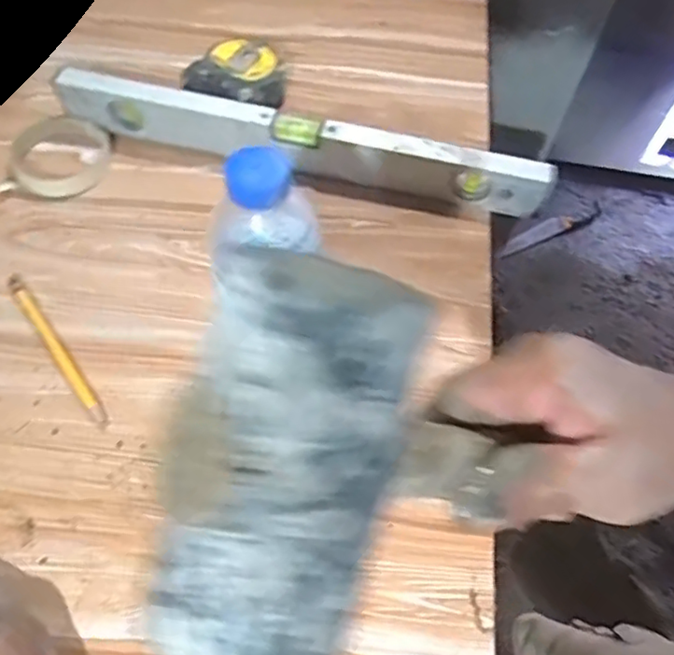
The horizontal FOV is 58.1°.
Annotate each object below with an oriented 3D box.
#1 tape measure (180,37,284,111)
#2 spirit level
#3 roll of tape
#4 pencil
[{"bbox_3d":[-0.096,-0.238,0.605,0.082,0.053,0.082,1,60,-2],"label":"tape measure"},{"bbox_3d":[-0.033,-0.167,0.557,0.440,0.062,0.025,13,60,5],"label":"spirit level"},{"bbox_3d":[-0.257,-0.159,0.563,0.083,0.017,0.086,1,60,-2],"label":"roll of tape"},{"bbox_3d":[-0.217,0.016,0.467,0.013,0.007,0.160,-34,67,-20],"label":"pencil"}]

